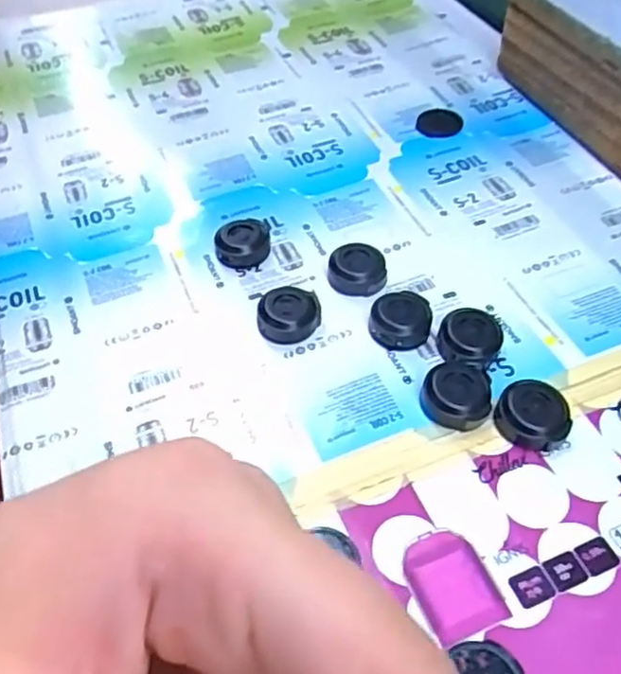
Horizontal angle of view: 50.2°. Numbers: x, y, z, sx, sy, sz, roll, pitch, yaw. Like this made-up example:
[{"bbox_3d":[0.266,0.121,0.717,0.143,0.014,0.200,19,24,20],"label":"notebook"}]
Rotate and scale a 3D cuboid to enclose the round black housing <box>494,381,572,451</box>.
[{"bbox_3d":[0.096,0.034,0.283,0.028,0.015,0.024,34,60,27],"label":"round black housing"}]

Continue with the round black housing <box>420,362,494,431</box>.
[{"bbox_3d":[0.064,0.027,0.291,0.030,0.016,0.031,-2,51,2],"label":"round black housing"}]

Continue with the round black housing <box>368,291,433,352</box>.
[{"bbox_3d":[0.044,-0.008,0.321,0.028,0.015,0.028,-2,51,2],"label":"round black housing"}]

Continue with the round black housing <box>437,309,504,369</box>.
[{"bbox_3d":[0.074,0.003,0.311,0.028,0.014,0.030,-2,51,2],"label":"round black housing"}]

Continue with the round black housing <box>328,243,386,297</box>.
[{"bbox_3d":[0.024,-0.035,0.344,0.029,0.015,0.027,-2,51,2],"label":"round black housing"}]

